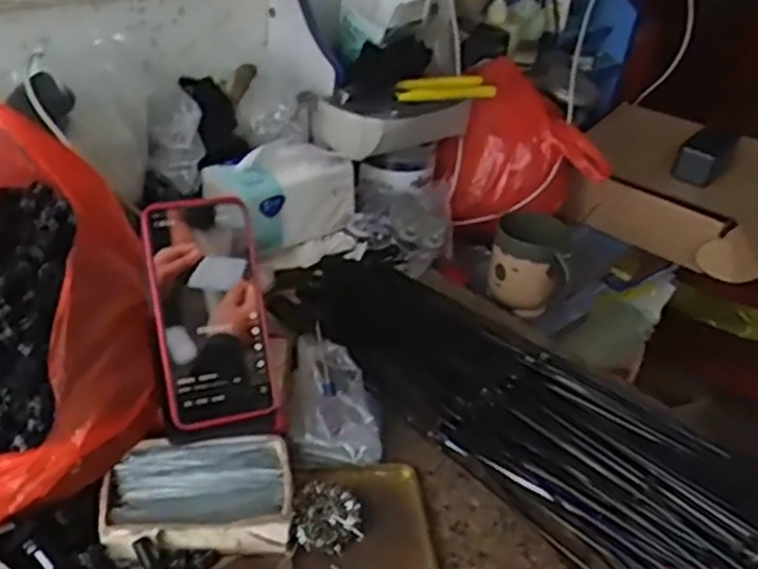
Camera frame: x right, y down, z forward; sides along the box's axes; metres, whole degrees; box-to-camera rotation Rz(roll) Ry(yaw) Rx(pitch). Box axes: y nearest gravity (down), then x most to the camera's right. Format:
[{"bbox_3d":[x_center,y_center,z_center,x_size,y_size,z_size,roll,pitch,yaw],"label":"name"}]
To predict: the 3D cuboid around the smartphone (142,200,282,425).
[{"bbox_3d":[-0.123,0.018,0.571,0.081,0.162,0.009,-9,-2,-21],"label":"smartphone"}]

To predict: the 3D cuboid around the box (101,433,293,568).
[{"bbox_3d":[-0.128,0.148,0.556,0.127,0.031,0.092,-6,35,-15],"label":"box"}]

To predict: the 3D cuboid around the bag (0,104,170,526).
[{"bbox_3d":[-0.261,-0.001,0.529,0.210,0.190,0.264,-19,40,-31],"label":"bag"}]

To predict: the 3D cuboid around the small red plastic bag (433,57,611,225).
[{"bbox_3d":[0.189,-0.171,1.003,0.204,0.169,0.145,12,34,13],"label":"small red plastic bag"}]

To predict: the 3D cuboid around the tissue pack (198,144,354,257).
[{"bbox_3d":[-0.102,-0.105,0.844,0.151,0.100,0.079,-18,39,-29],"label":"tissue pack"}]

